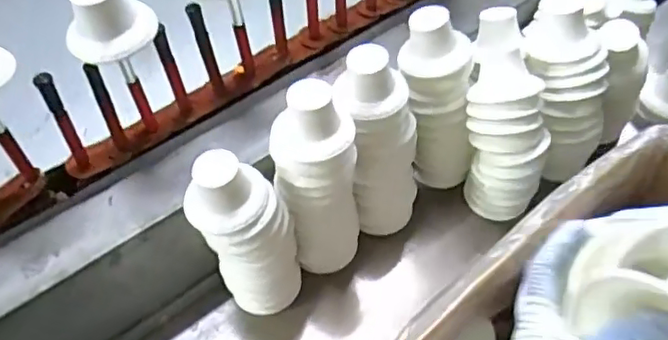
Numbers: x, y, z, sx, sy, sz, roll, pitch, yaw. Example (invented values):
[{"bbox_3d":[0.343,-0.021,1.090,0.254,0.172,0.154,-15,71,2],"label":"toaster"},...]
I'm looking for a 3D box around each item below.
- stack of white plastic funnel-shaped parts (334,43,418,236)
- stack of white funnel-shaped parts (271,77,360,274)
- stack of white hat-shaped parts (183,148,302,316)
[{"bbox_3d":[0.060,-0.030,0.826,0.102,0.252,0.121,-6,56,-3],"label":"stack of white plastic funnel-shaped parts"},{"bbox_3d":[-0.021,0.020,0.782,0.102,0.284,0.103,-4,56,-1],"label":"stack of white funnel-shaped parts"},{"bbox_3d":[-0.107,0.083,0.765,0.105,0.252,0.086,28,61,19],"label":"stack of white hat-shaped parts"}]

